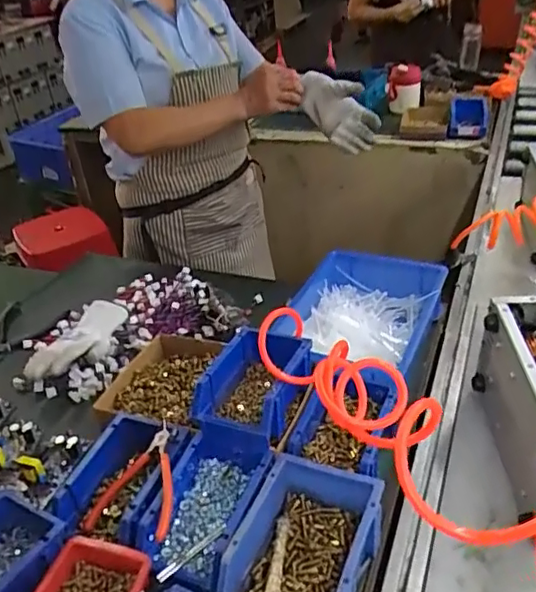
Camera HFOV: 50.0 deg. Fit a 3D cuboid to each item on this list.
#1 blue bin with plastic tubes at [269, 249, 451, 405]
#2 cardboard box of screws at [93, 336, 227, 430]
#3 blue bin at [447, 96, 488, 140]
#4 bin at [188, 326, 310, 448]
[{"bbox_3d":[0.147,0.047,0.903,0.204,0.088,0.299,10,37,23],"label":"blue bin with plastic tubes"},{"bbox_3d":[-0.144,0.133,0.827,0.145,0.052,0.183,3,35,13],"label":"cardboard box of screws"},{"bbox_3d":[0.571,-0.511,1.630,0.103,0.074,0.152,6,36,18],"label":"blue bin"},{"bbox_3d":[-0.013,0.119,0.730,0.103,0.091,0.155,8,36,20],"label":"bin"}]

